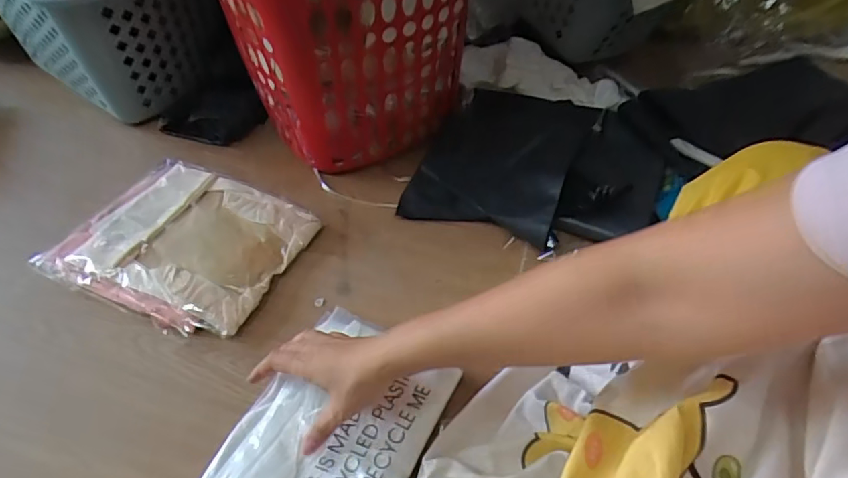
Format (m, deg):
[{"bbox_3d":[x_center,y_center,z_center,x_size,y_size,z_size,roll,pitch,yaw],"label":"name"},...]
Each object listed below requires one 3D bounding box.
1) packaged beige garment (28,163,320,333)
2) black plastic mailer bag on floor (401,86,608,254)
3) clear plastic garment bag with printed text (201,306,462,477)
[{"bbox_3d":[-0.317,0.003,0.709,0.297,0.033,0.233,20,52,18],"label":"packaged beige garment"},{"bbox_3d":[0.110,-0.120,0.766,0.213,0.060,0.267,20,52,18],"label":"black plastic mailer bag on floor"},{"bbox_3d":[-0.098,0.194,0.518,0.183,0.024,0.267,18,52,19],"label":"clear plastic garment bag with printed text"}]

